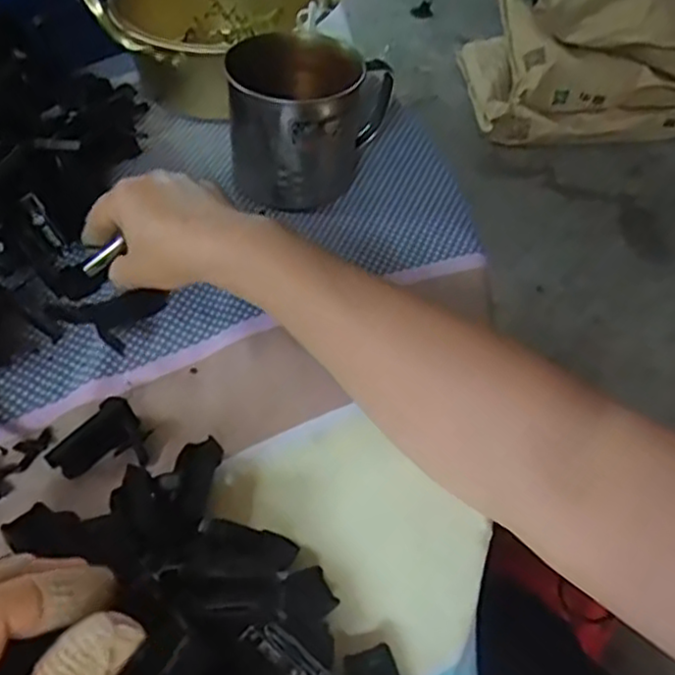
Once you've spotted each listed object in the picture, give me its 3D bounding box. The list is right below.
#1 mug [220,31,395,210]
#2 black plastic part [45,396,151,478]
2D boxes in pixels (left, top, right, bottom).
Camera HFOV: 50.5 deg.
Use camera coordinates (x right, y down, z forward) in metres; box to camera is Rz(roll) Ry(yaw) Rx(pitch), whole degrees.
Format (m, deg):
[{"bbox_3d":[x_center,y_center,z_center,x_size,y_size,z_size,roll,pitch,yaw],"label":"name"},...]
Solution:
[{"bbox_3d":[-0.020,-0.157,0.502,0.082,0.093,0.099,21,52,14],"label":"mug"},{"bbox_3d":[-0.120,0.055,0.371,0.036,0.014,0.046,32,55,23],"label":"black plastic part"}]

